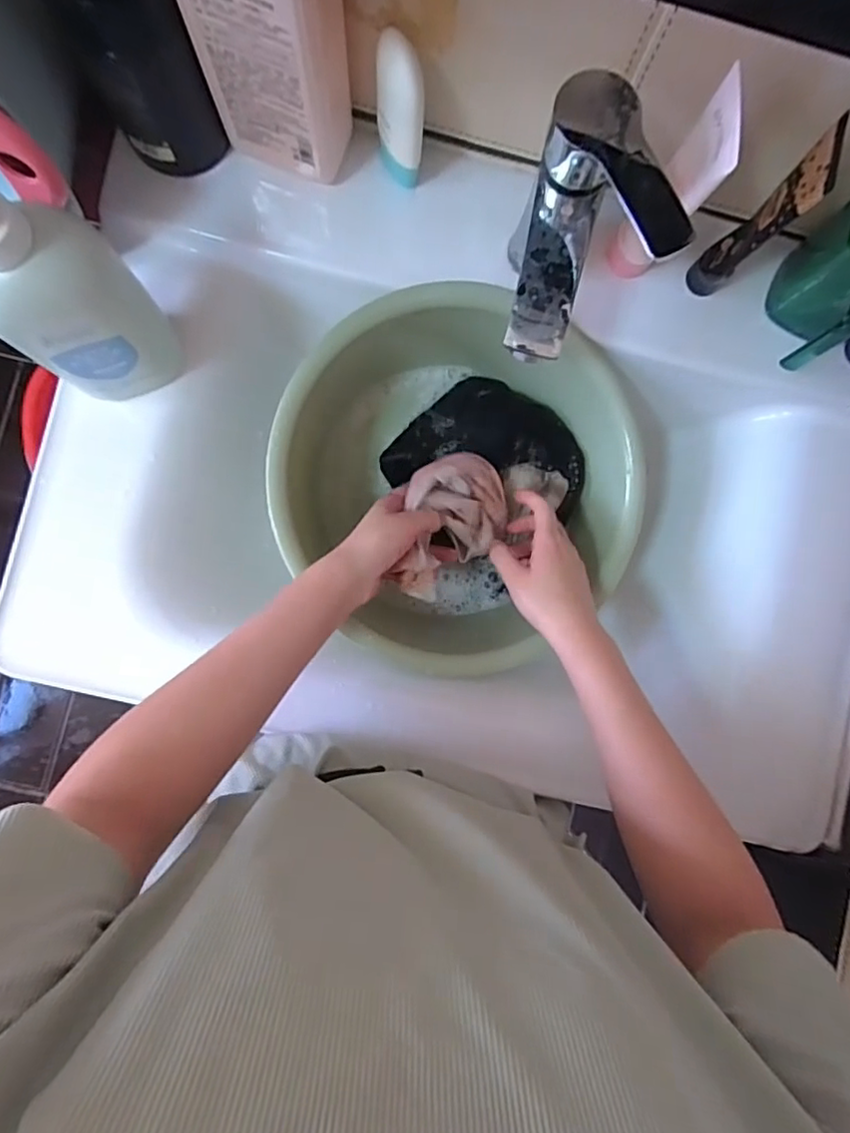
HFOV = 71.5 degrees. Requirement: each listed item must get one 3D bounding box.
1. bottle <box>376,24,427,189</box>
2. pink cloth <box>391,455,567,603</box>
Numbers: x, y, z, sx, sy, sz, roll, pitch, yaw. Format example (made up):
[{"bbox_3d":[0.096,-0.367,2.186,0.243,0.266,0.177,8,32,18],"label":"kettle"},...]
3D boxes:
[{"bbox_3d":[-0.019,-0.323,0.425,0.024,0.107,0.050,-26,89,-5],"label":"bottle"},{"bbox_3d":[0.017,-0.038,0.506,0.126,0.054,0.086,-44,90,-5],"label":"pink cloth"}]

